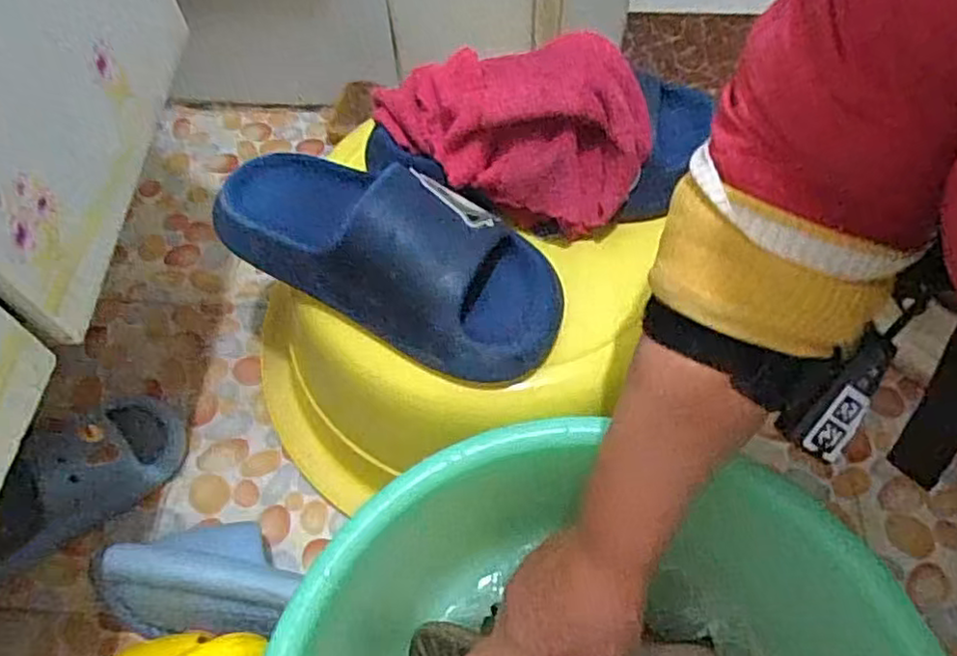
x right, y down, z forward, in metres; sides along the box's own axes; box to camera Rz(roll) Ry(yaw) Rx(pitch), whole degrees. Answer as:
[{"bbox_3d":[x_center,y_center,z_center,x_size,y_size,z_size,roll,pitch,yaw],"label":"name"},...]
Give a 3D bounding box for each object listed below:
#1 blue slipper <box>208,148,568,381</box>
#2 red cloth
[{"bbox_3d":[-0.065,-0.064,0.474,0.267,0.069,0.114,25,63,15],"label":"blue slipper"},{"bbox_3d":[0.016,-0.163,0.501,0.215,0.097,0.114,29,64,17],"label":"red cloth"}]

